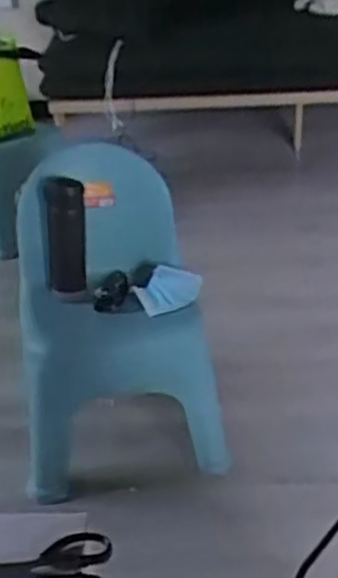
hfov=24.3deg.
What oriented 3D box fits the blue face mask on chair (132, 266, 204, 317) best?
[{"bbox_3d":[-0.001,-0.005,1.521,0.123,0.028,0.123,-21,38,-9],"label":"blue face mask on chair"}]

